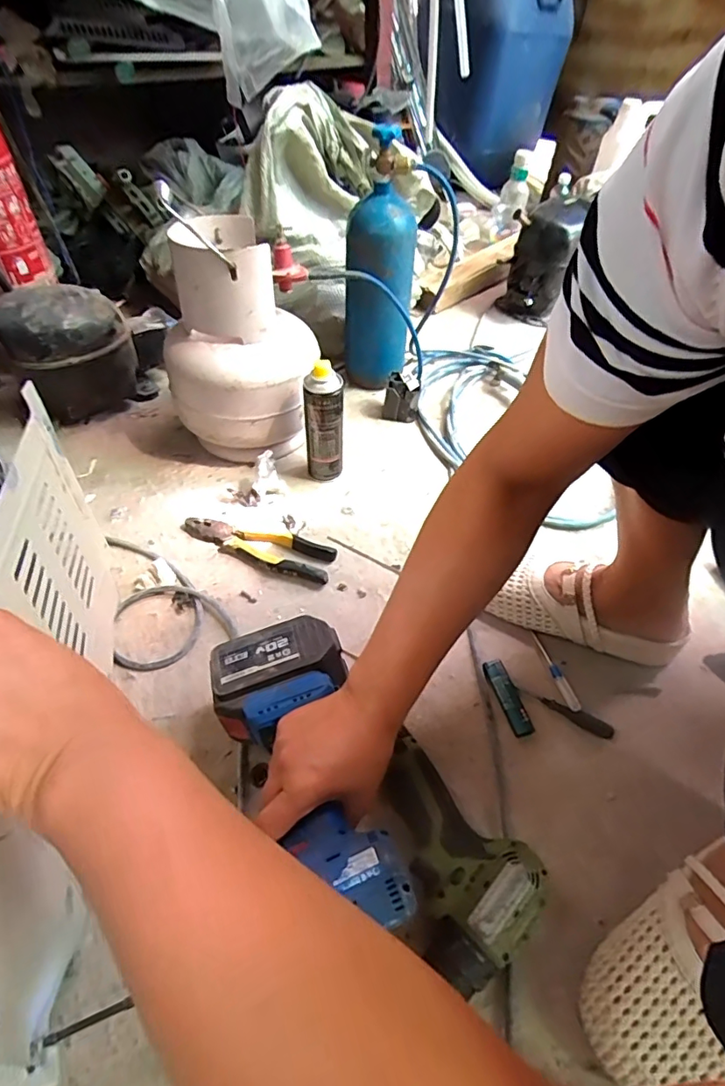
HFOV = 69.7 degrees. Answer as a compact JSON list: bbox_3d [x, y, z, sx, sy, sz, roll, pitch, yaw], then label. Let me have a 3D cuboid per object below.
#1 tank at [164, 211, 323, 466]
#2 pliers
[{"bbox_3d":[-0.164,-0.261,0.713,0.195,0.281,0.194,-8,50,-10],"label":"tank"},{"bbox_3d":[-0.133,-0.001,0.664,0.199,0.019,0.061,16,50,9],"label":"pliers"}]

